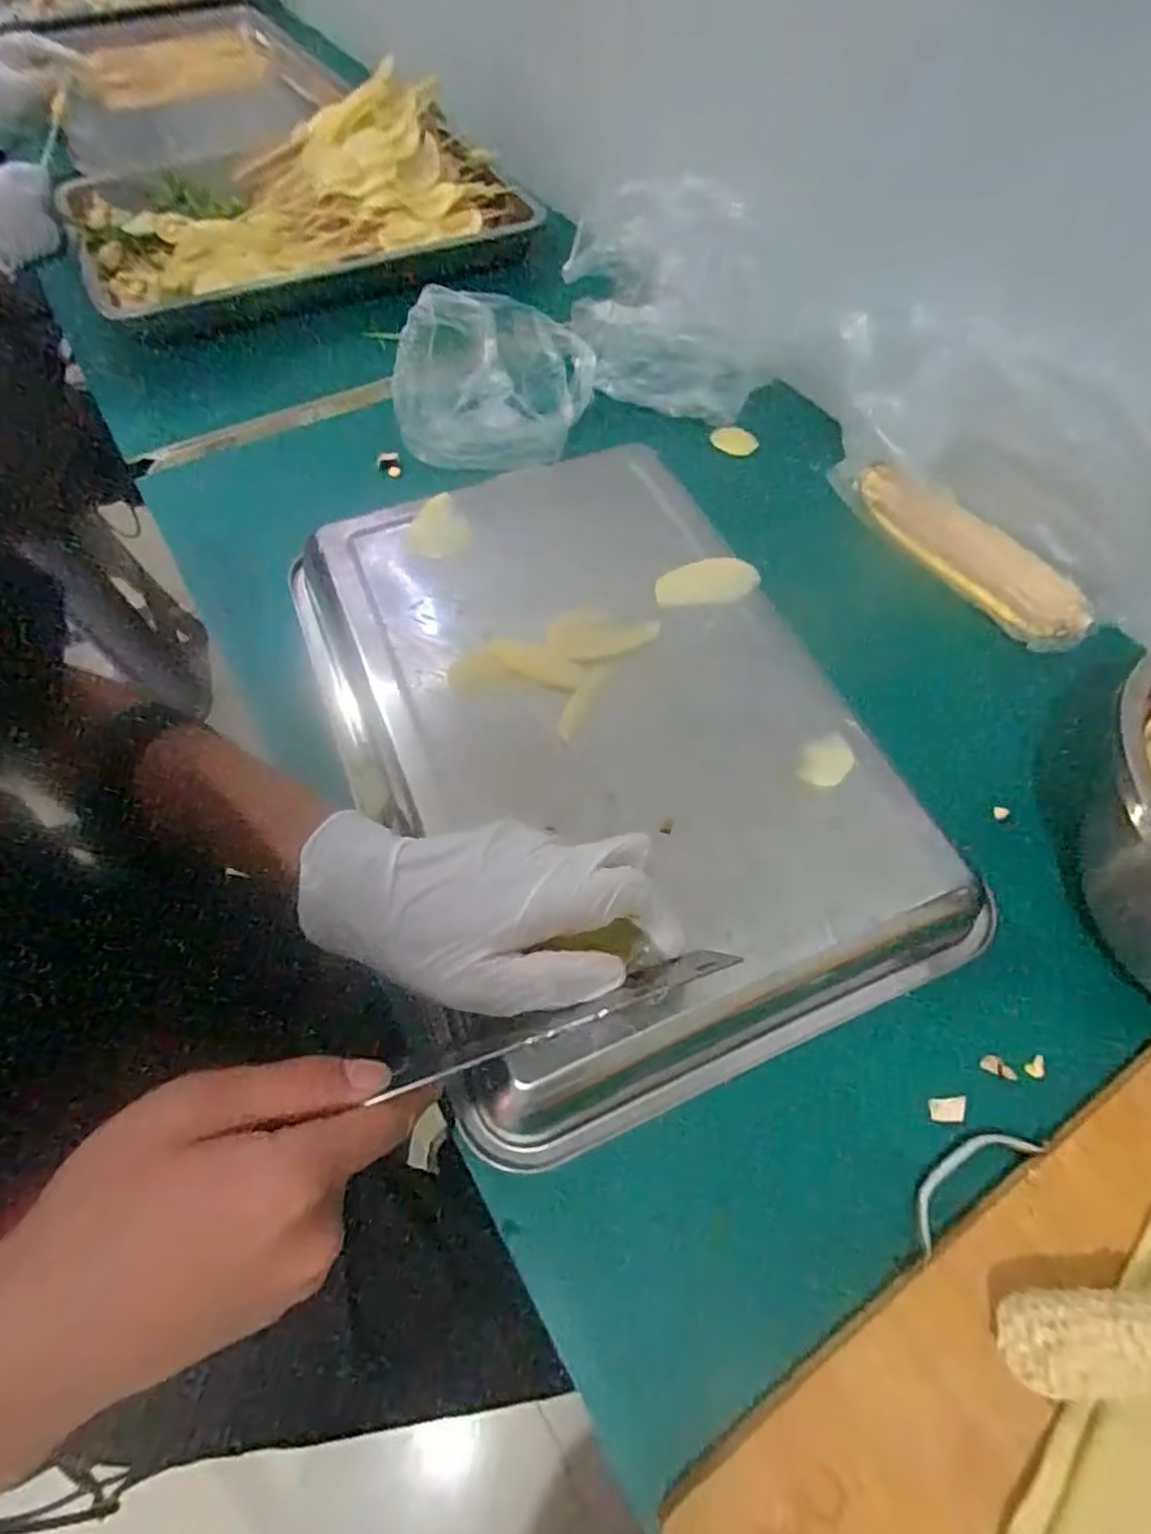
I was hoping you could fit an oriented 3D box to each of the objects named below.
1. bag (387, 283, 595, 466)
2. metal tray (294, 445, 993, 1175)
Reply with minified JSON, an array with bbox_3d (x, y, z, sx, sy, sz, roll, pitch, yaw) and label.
[{"bbox_3d":[-0.072,-0.360,0.640,0.170,0.100,0.150,0,59,-1],"label":"bag"},{"bbox_3d":[0.010,-0.035,0.474,0.304,0.055,0.474,-20,63,-13],"label":"metal tray"}]

